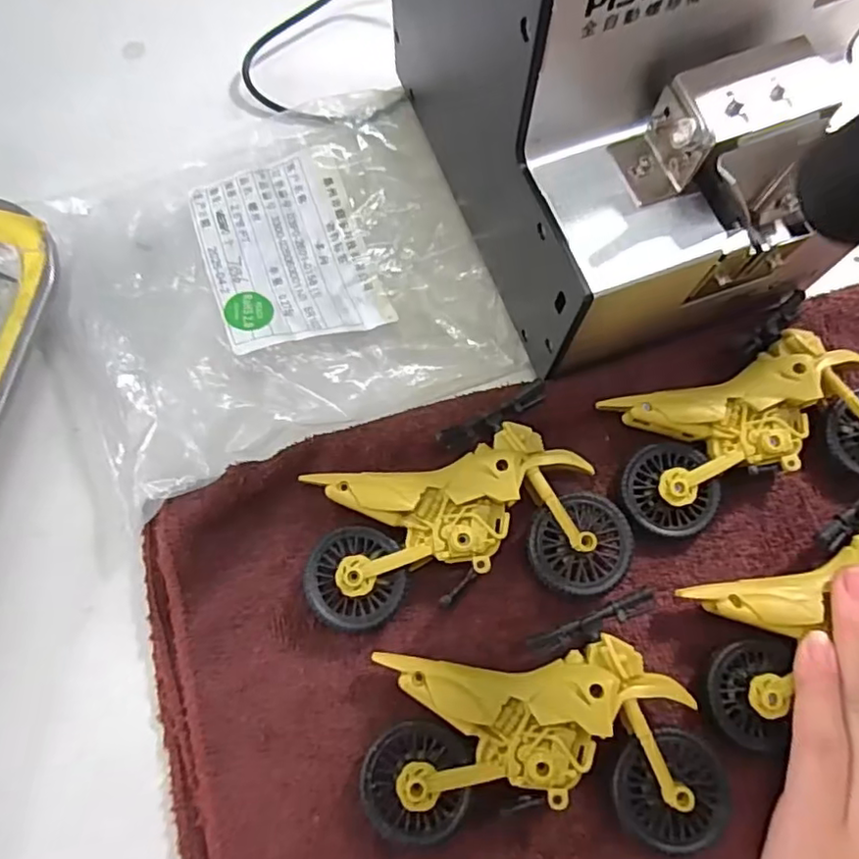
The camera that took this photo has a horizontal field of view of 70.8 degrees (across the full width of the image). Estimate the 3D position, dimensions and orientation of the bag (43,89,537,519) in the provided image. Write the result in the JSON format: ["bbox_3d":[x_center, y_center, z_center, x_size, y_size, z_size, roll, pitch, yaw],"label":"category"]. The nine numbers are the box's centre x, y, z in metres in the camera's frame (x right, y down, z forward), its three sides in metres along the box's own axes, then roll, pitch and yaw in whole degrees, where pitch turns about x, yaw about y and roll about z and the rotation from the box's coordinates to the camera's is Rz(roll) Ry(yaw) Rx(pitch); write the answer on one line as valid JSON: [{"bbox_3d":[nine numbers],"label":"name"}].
[{"bbox_3d":[-0.066,-0.066,0.259,0.177,0.023,0.154,-20,74,-5],"label":"bag"}]

